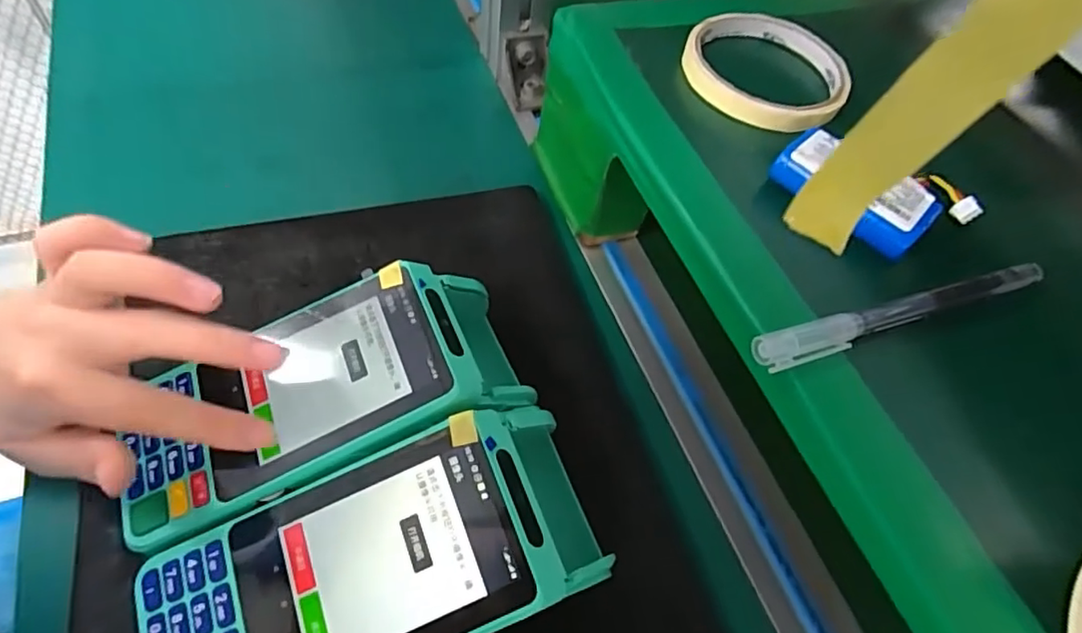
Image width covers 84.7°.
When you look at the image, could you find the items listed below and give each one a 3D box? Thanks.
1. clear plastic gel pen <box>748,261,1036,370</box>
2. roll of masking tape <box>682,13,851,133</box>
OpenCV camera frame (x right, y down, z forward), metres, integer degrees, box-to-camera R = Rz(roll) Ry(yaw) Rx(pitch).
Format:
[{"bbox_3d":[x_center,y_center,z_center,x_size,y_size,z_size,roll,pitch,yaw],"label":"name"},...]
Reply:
[{"bbox_3d":[0.147,-0.002,0.235,0.142,0.010,0.012,-14,61,-15],"label":"clear plastic gel pen"},{"bbox_3d":[0.119,-0.132,0.315,0.084,0.012,0.080,3,58,-5],"label":"roll of masking tape"}]

